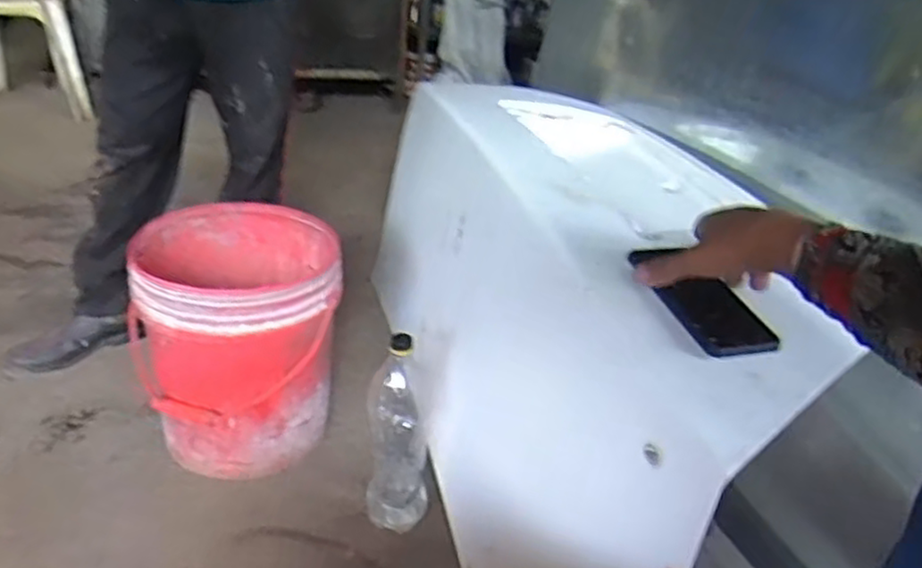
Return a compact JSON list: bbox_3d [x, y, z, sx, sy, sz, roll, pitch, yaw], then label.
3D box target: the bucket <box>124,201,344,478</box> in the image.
[{"bbox_3d":[-0.364,0.097,1.178,0.311,0.349,0.305,0,28,-12],"label":"bucket"}]

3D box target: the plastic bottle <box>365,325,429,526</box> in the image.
[{"bbox_3d":[-0.089,0.247,1.012,0.094,0.323,0.075,5,29,-3],"label":"plastic bottle"}]

